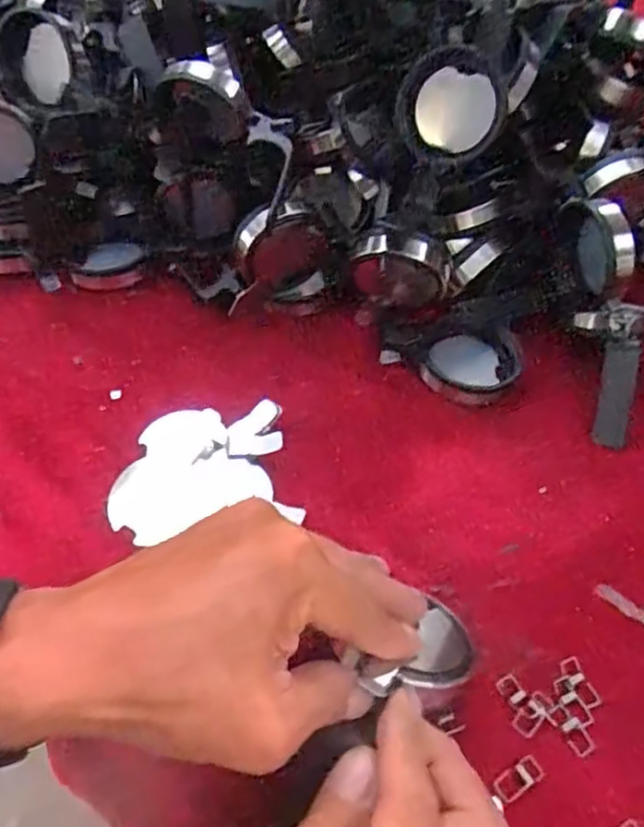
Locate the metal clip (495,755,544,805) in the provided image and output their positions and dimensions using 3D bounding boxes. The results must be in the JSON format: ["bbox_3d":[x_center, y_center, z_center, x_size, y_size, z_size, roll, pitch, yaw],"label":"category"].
[{"bbox_3d":[0.090,0.166,0.307,0.023,0.004,0.011,-23,55,-20],"label":"metal clip"}]

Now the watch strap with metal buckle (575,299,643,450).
[{"bbox_3d":[0.189,-0.024,0.442,0.037,0.028,0.092,5,84,6],"label":"watch strap with metal buckle"}]

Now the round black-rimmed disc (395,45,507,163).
[{"bbox_3d":[0.083,-0.203,0.446,0.070,0.067,0.018,10,25,17],"label":"round black-rimmed disc"}]

